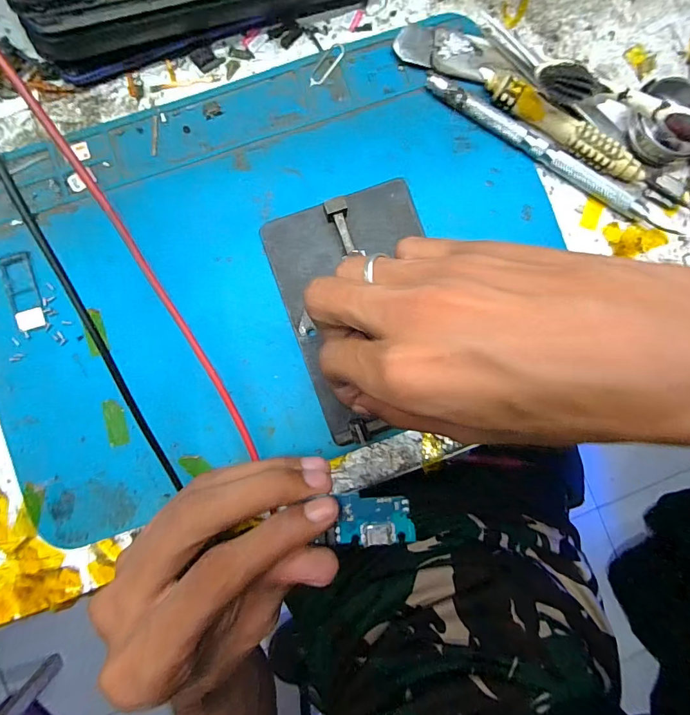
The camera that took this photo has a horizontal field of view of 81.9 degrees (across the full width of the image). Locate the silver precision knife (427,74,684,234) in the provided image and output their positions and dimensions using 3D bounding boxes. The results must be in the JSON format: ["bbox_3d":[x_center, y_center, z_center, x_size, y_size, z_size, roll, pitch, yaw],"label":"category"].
[{"bbox_3d":[0.109,-0.103,0.207,0.150,0.009,0.011,29,88,-1],"label":"silver precision knife"}]

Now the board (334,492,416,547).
[{"bbox_3d":[0.011,0.059,0.144,0.028,0.004,0.017,1,80,8],"label":"board"}]

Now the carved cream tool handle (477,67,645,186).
[{"bbox_3d":[0.110,-0.117,0.205,0.096,0.013,0.013,33,88,-1],"label":"carved cream tool handle"}]

